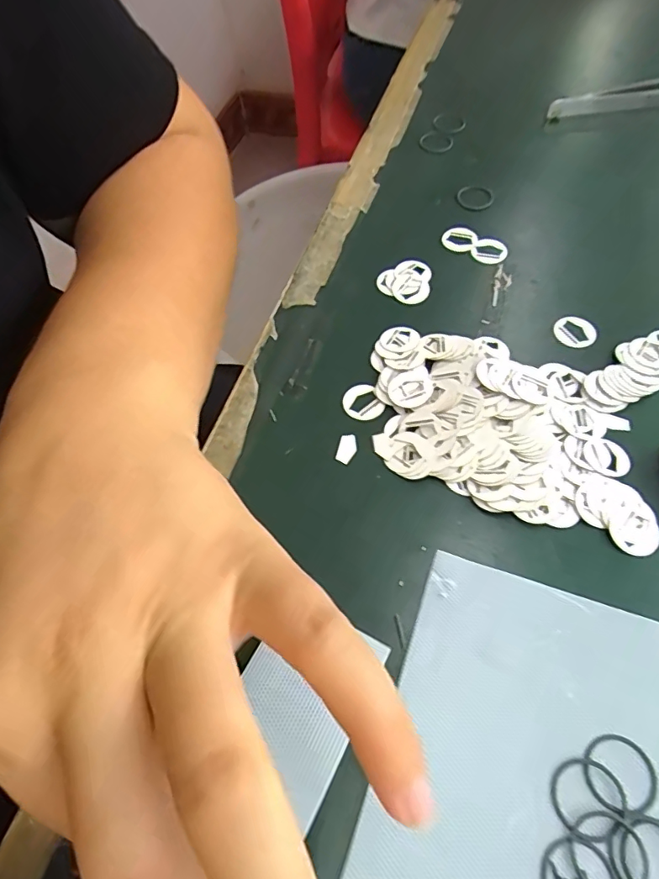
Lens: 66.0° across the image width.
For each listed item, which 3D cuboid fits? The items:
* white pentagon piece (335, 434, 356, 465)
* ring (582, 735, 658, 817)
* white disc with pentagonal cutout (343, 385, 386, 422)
[{"bbox_3d":[0.007,0.004,0.214,0.008,0.004,0.013,12,61,10],"label":"white pentagon piece"},{"bbox_3d":[0.088,0.100,0.151,0.021,0.004,0.020,-2,60,3],"label":"ring"},{"bbox_3d":[0.014,-0.016,0.224,0.016,0.004,0.018,-22,61,-9],"label":"white disc with pentagonal cutout"}]

